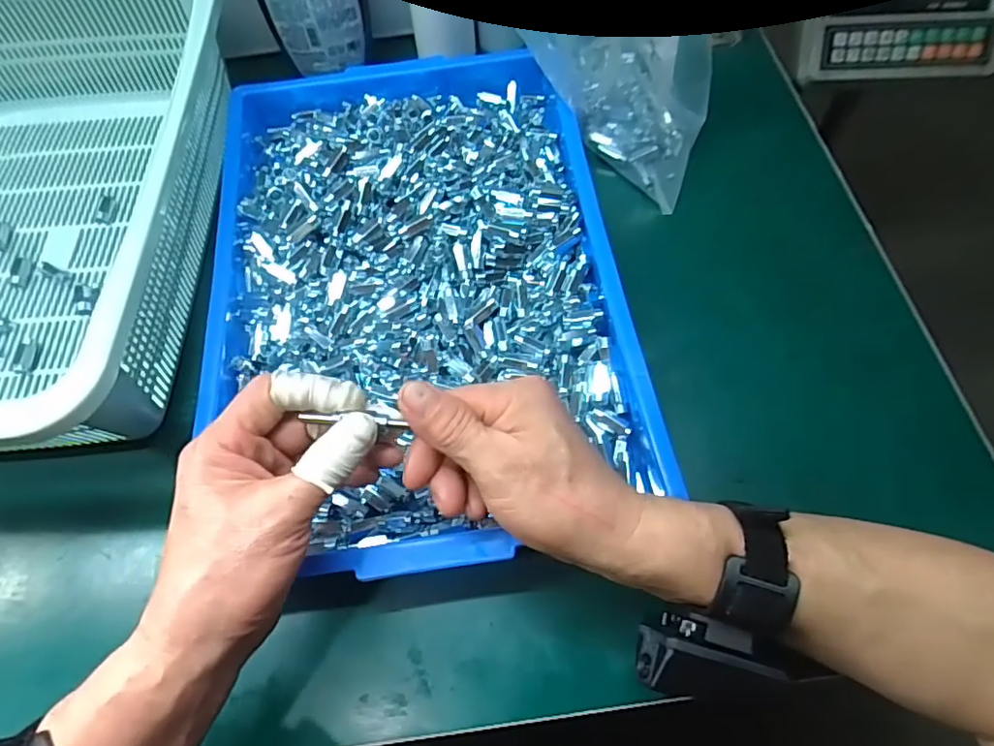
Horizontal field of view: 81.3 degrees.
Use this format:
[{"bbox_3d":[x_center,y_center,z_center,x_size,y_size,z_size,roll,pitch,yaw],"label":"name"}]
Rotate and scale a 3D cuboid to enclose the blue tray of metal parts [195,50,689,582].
[{"bbox_3d":[-0.060,-0.080,0.426,0.284,0.059,0.427,-7,63,-1],"label":"blue tray of metal parts"}]

